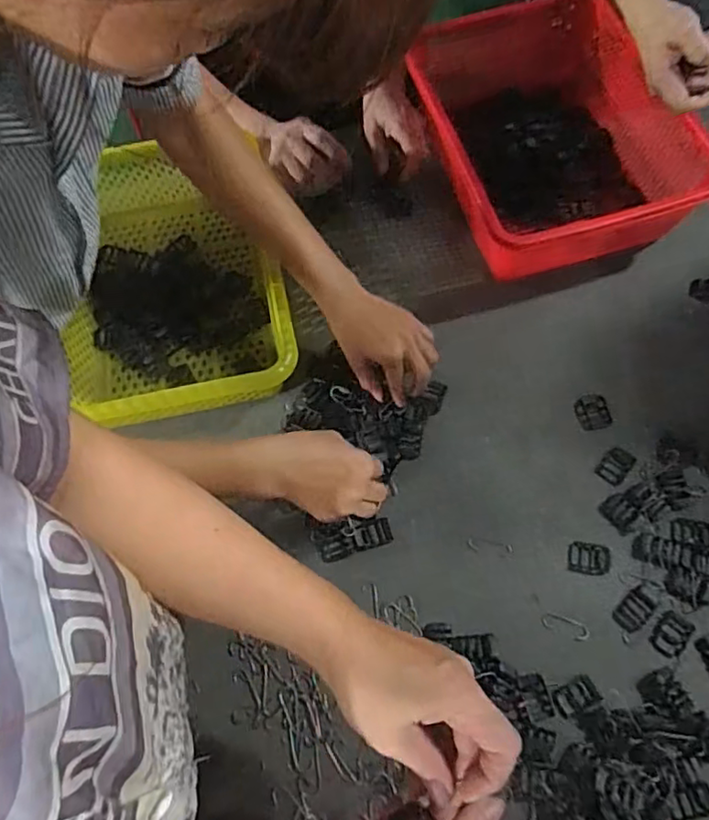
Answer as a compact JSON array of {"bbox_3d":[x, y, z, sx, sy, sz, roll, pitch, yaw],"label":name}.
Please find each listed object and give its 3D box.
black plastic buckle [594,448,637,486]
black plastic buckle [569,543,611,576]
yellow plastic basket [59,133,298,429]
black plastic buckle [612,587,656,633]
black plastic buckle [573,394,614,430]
[{"bbox_3d":[0.273,0.058,0.627,0.029,0.004,0.039,39,74,18],"label":"black plastic buckle"},{"bbox_3d":[0.231,0.147,0.591,0.039,0.004,0.029,7,66,7],"label":"black plastic buckle"},{"bbox_3d":[-0.205,-0.151,0.701,0.245,0.085,0.354,-11,66,-1],"label":"yellow plastic basket"},{"bbox_3d":[0.266,0.190,0.571,0.042,0.004,0.026,-41,70,-14],"label":"black plastic buckle"},{"bbox_3d":[0.259,0.002,0.652,0.035,0.004,0.039,-12,66,-2],"label":"black plastic buckle"}]

